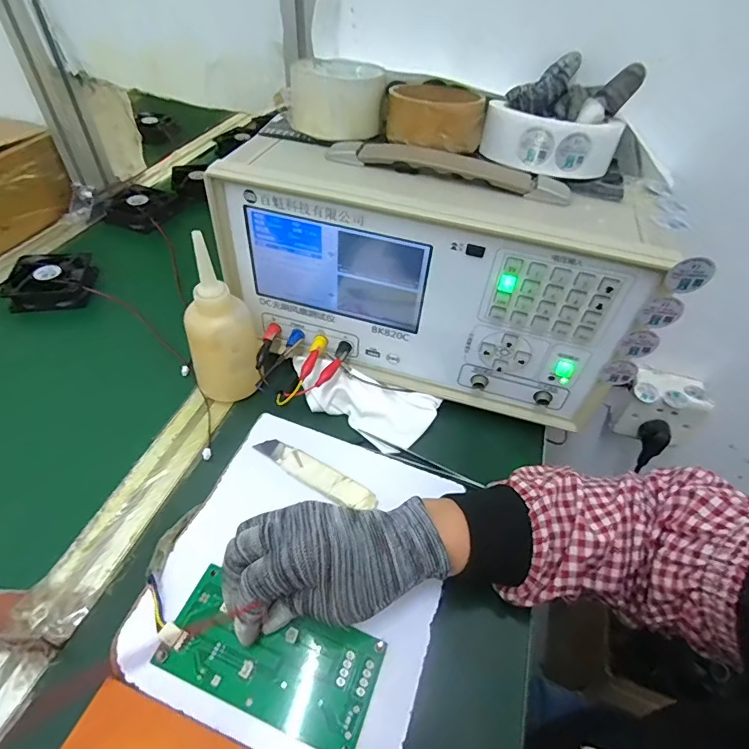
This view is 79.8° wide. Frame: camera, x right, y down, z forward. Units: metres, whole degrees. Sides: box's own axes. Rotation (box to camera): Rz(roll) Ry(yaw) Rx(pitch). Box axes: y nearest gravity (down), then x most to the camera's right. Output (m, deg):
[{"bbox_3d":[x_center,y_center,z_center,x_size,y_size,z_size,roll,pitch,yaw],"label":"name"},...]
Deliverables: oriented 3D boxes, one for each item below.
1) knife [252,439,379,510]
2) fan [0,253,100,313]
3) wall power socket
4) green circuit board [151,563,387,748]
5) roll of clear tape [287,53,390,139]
[{"bbox_3d":[-0.050,0.081,0.370,0.110,0.007,0.022,25,50,18],"label":"knife"},{"bbox_3d":[-0.379,-0.112,0.523,0.084,0.022,0.082,-11,49,-14],"label":"fan"},{"bbox_3d":[0.366,0.041,0.579,0.087,0.078,0.054,17,48,11],"label":"wall power socket"},{"bbox_3d":[-0.066,0.179,0.284,0.133,0.009,0.064,16,48,7],"label":"green circuit board"},{"bbox_3d":[-0.033,-0.243,0.391,0.080,0.041,0.085,-2,48,-6],"label":"roll of clear tape"}]

